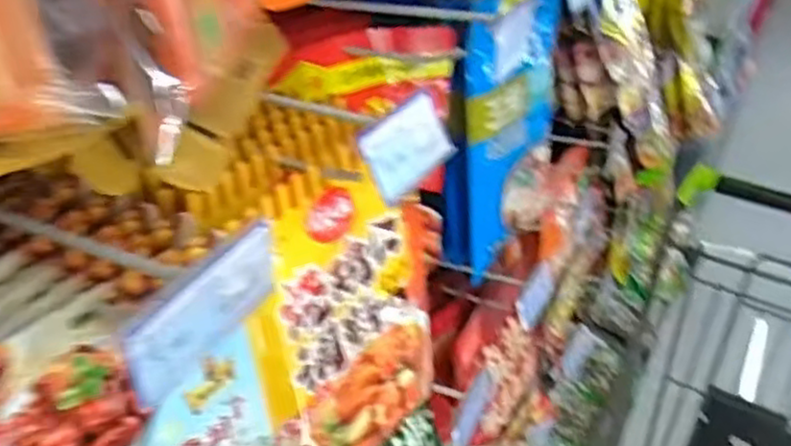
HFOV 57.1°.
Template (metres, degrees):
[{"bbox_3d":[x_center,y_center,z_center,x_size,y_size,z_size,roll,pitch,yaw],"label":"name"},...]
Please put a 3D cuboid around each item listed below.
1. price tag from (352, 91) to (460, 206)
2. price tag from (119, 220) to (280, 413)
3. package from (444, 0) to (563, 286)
[{"bbox_3d":[0.008,-0.044,0.409,0.004,0.042,0.081,-16,17,38],"label":"price tag"},{"bbox_3d":[-0.075,0.034,0.291,0.006,0.042,0.081,18,38,25],"label":"price tag"},{"bbox_3d":[0.112,-0.104,0.744,0.050,0.253,0.196,15,37,22],"label":"package"}]

